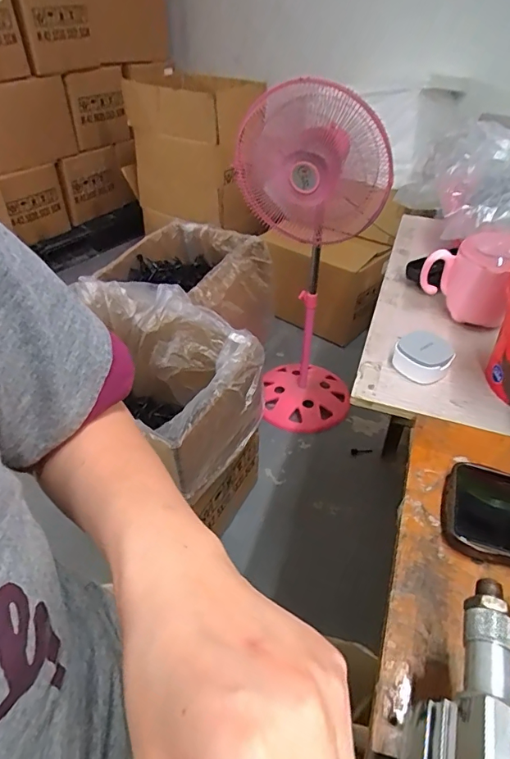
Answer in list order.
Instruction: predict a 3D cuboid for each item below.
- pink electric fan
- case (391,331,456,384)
[{"bbox_3d":[0.125,-0.266,1.217,0.324,0.853,0.297,-3,42,-5],"label":"pink electric fan"},{"bbox_3d":[0.176,-0.027,0.491,0.055,0.031,0.055,12,43,12],"label":"case"}]

